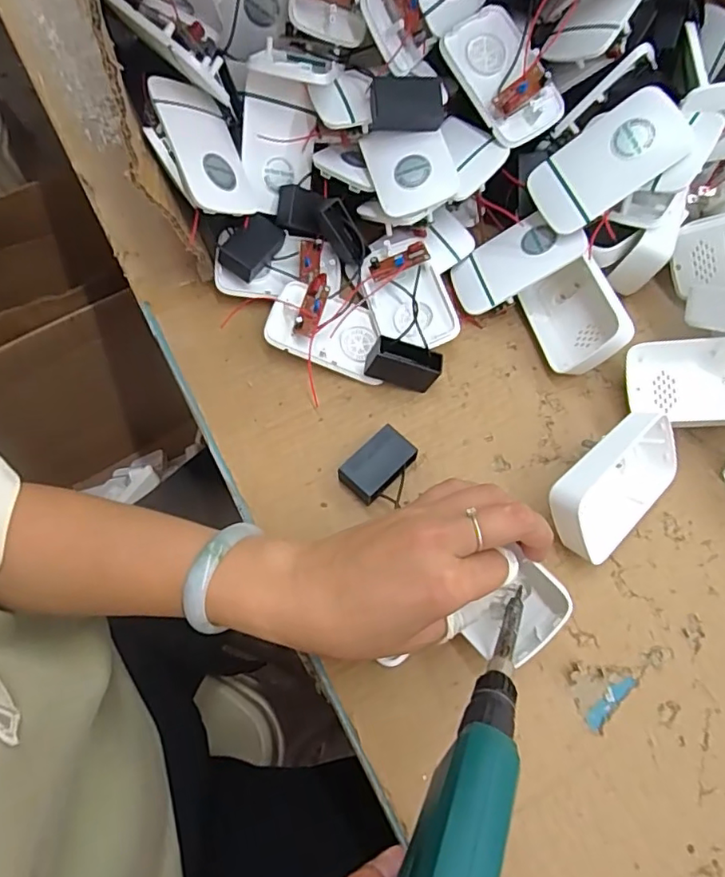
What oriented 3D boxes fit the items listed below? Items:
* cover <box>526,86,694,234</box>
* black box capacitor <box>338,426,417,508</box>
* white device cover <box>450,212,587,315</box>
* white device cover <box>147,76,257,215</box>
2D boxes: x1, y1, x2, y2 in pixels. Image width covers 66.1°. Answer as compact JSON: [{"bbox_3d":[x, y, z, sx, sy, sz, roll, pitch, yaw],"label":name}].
[{"bbox_3d":[0.166,-0.188,0.380,0.098,0.013,0.059,-33,72,27],"label":"cover"},{"bbox_3d":[0.010,0.019,0.372,0.031,0.019,0.051,42,71,18],"label":"black box capacitor"},{"bbox_3d":[0.112,-0.132,0.414,0.092,0.007,0.054,-29,59,20],"label":"white device cover"},{"bbox_3d":[-0.108,-0.201,0.385,0.055,0.010,0.094,-19,90,-37],"label":"white device cover"}]

